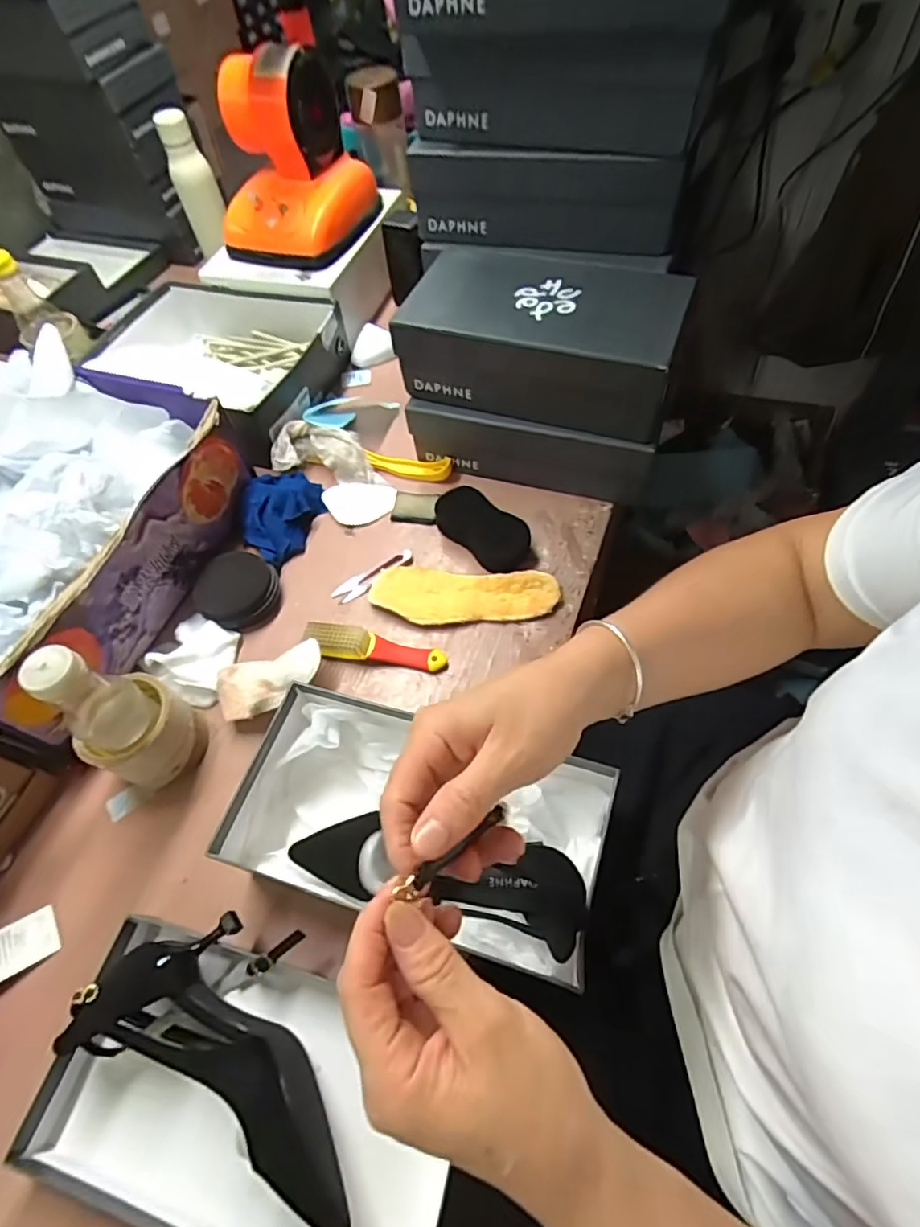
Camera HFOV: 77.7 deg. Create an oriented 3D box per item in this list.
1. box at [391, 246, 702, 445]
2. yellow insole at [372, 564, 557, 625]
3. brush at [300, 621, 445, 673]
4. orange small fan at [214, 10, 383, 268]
[{"bbox_3d":[0.093,-0.316,0.649,0.288,0.094,0.183,13,61,12],"label":"box"},{"bbox_3d":[0.004,-0.022,0.641,0.206,0.017,0.071,4,59,7],"label":"yellow insole"},{"bbox_3d":[-0.091,0.035,0.614,0.151,0.025,0.031,6,60,8],"label":"brush"},{"bbox_3d":[-0.245,-0.643,0.798,0.186,0.197,0.188,15,61,13],"label":"orange small fan"}]

